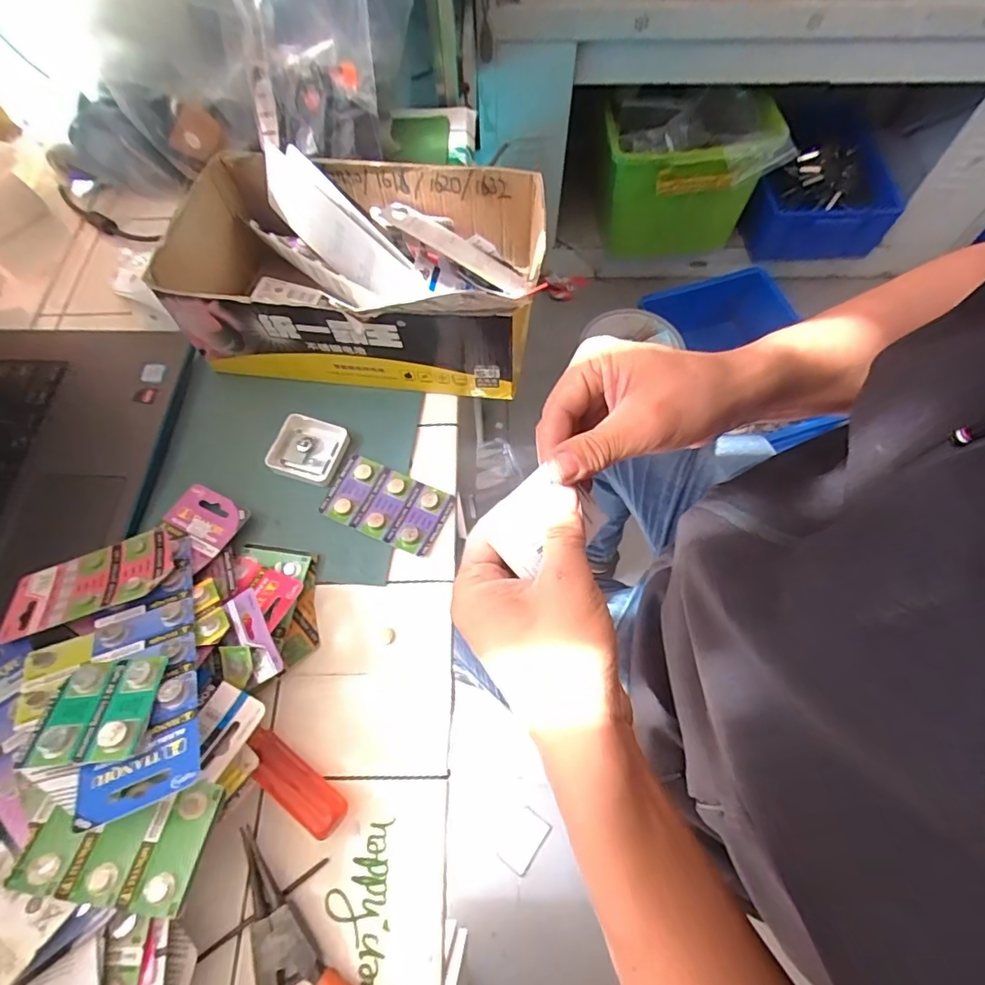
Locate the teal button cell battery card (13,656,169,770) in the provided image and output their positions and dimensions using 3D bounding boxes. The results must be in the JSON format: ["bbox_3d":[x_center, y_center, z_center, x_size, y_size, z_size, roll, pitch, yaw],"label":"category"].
[{"bbox_3d":[-0.192,0.104,0.256,0.051,0.006,0.053,-7,43,-6],"label":"teal button cell battery card"}]

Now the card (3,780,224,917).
[{"bbox_3d":[-0.169,0.157,0.241,0.074,0.004,0.049,10,52,0],"label":"card"}]

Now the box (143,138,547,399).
[{"bbox_3d":[-0.095,-0.163,0.390,0.245,0.092,0.142,8,66,1],"label":"box"}]

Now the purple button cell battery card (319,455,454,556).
[{"bbox_3d":[-0.073,0.008,0.361,0.081,0.006,0.050,24,67,8],"label":"purple button cell battery card"}]

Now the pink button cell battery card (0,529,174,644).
[{"bbox_3d":[-0.239,0.053,0.311,0.092,0.006,0.048,-19,50,-8],"label":"pink button cell battery card"}]

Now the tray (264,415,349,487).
[{"bbox_3d":[-0.132,-0.031,0.376,0.048,0.008,0.047,13,66,4],"label":"tray"}]

